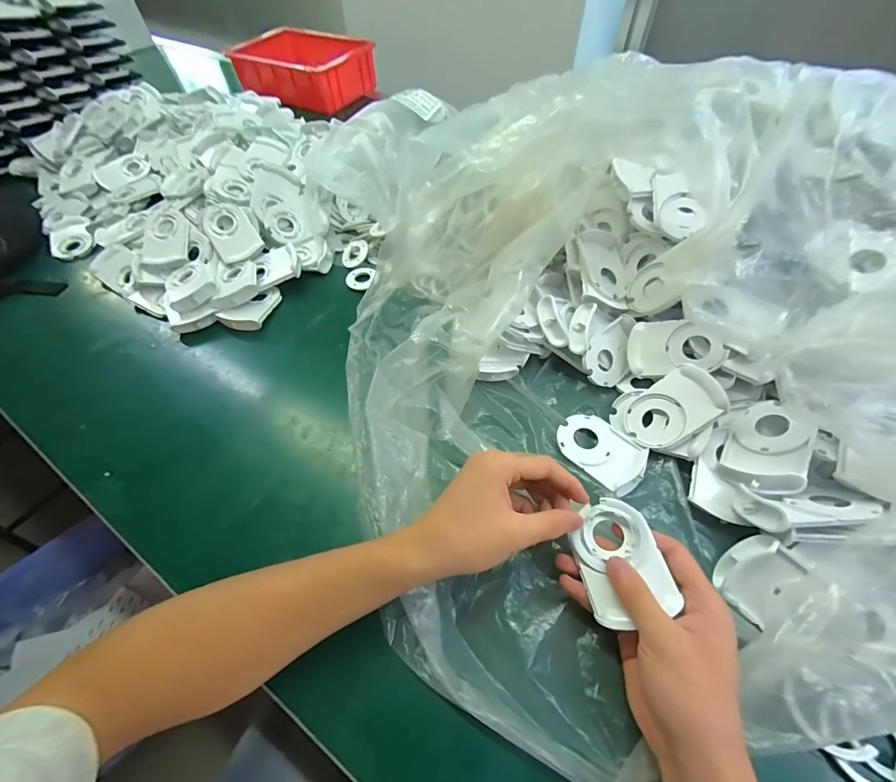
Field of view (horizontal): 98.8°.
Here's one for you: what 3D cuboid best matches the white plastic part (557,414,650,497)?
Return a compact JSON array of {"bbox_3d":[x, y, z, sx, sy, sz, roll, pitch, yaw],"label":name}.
[{"bbox_3d":[0.146,0.056,0.366,0.056,0.013,0.081,-38,63,-23],"label":"white plastic part"}]

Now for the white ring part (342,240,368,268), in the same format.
[{"bbox_3d":[-0.133,-0.195,0.545,0.040,0.007,0.044,5,79,25],"label":"white ring part"}]

